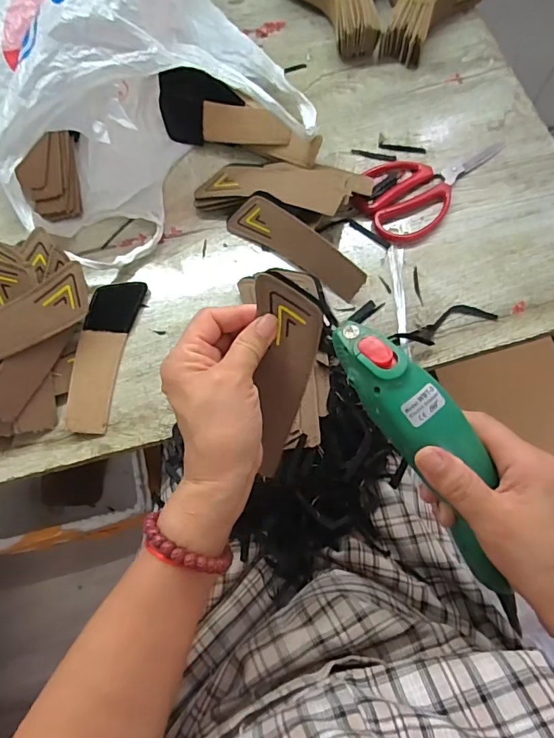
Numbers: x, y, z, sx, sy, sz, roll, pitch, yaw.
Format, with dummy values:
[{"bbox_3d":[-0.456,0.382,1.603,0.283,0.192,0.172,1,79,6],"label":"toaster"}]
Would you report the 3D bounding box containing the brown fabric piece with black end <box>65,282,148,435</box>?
[{"bbox_3d":[-0.165,-0.015,0.436,0.044,0.006,0.150,16,72,-16],"label":"brown fabric piece with black end"}]

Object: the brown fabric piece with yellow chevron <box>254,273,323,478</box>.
[{"bbox_3d":[0.004,0.012,0.322,0.041,0.005,0.151,6,115,2],"label":"brown fabric piece with yellow chevron"}]

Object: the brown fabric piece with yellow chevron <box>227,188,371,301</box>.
[{"bbox_3d":[0.022,-0.128,0.468,0.153,0.008,0.048,33,118,9],"label":"brown fabric piece with yellow chevron"}]

